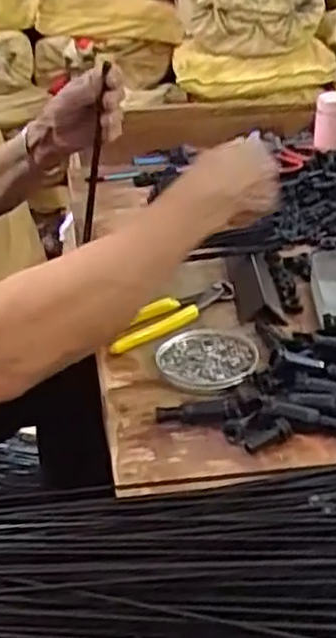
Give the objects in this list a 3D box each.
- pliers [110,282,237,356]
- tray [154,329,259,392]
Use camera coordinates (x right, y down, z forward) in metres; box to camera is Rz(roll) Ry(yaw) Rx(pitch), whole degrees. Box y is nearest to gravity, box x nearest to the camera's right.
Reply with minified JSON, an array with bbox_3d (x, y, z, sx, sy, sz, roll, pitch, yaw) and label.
[{"bbox_3d":[0.002,-0.004,0.765,0.044,0.013,0.163,25,38,37],"label":"pliers"},{"bbox_3d":[0.037,0.037,0.693,0.090,0.009,0.095,-4,30,-6],"label":"tray"}]

